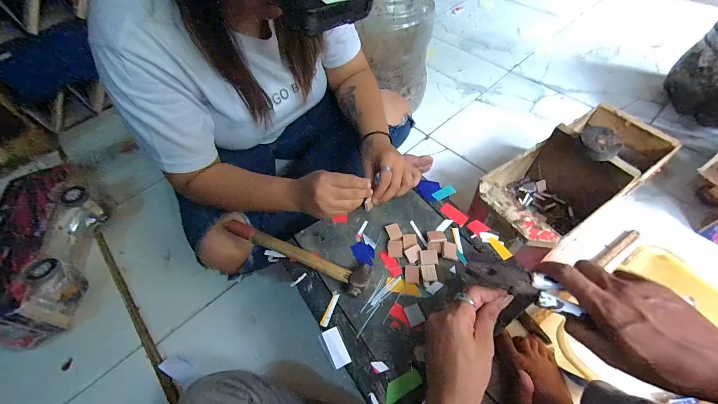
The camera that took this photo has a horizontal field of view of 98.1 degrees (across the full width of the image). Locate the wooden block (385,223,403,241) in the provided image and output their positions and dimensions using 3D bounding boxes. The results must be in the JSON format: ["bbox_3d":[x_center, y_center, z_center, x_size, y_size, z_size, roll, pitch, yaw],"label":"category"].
[{"bbox_3d":[0.053,0.044,0.468,0.020,0.006,0.024,-18,56,-7],"label":"wooden block"}]

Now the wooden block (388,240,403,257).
[{"bbox_3d":[0.053,0.068,0.456,0.021,0.004,0.027,0,56,5],"label":"wooden block"}]

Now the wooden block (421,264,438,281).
[{"bbox_3d":[0.097,0.098,0.431,0.020,0.006,0.022,-5,56,2],"label":"wooden block"}]

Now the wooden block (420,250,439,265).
[{"bbox_3d":[0.100,0.078,0.441,0.024,0.004,0.021,-2,56,4],"label":"wooden block"}]

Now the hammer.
[{"bbox_3d":[-0.093,0.072,0.450,0.228,0.021,0.041,18,59,17],"label":"hammer"}]

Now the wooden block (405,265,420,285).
[{"bbox_3d":[0.074,0.100,0.432,0.019,0.004,0.025,1,56,6],"label":"wooden block"}]

